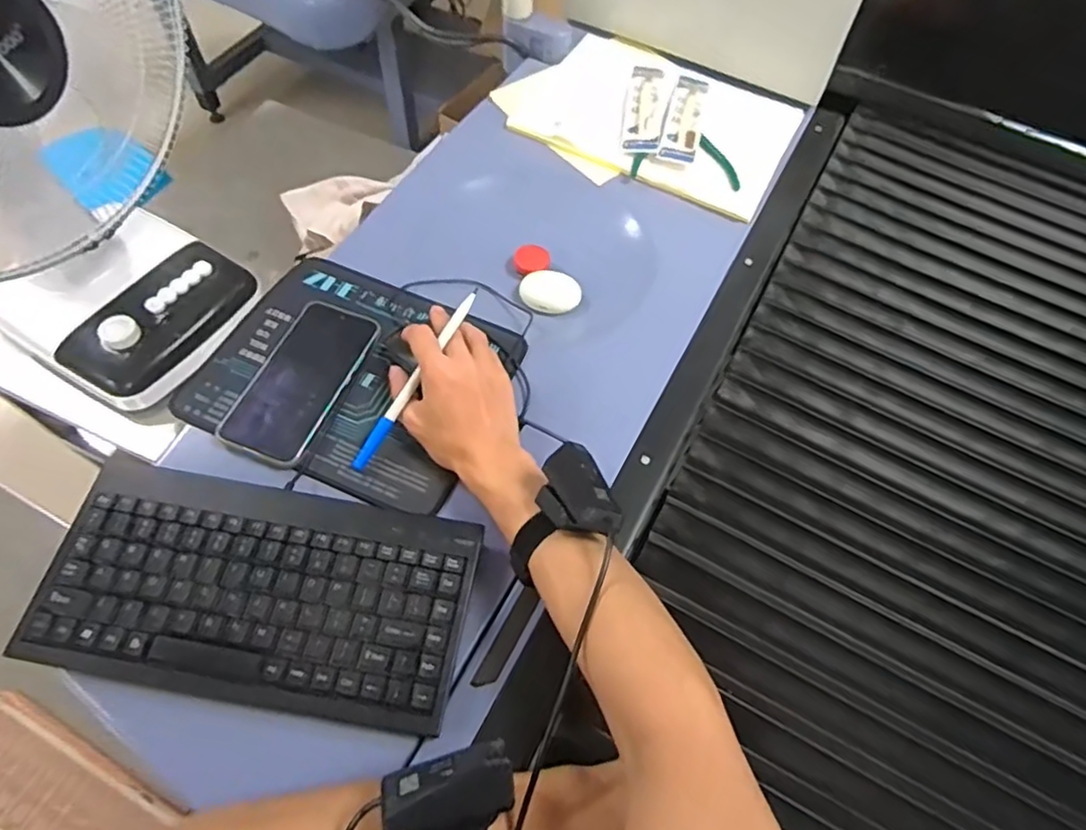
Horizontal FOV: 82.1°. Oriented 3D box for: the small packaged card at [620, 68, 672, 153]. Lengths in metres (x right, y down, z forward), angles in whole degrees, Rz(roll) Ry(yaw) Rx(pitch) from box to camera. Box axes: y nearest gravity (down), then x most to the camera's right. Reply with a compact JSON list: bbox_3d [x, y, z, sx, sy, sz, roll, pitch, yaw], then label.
[{"bbox_3d":[0.131,-0.388,0.784,0.048,0.014,0.185,11,60,2],"label":"small packaged card"}]

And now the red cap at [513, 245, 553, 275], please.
[{"bbox_3d":[-0.013,-0.171,0.681,0.040,0.007,0.034,-17,63,-13],"label":"red cap"}]

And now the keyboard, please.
[{"bbox_3d":[-0.201,0.124,0.450,0.290,0.024,0.147,10,60,2],"label":"keyboard"}]

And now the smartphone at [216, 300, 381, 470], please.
[{"bbox_3d":[-0.212,-0.032,0.552,0.076,0.017,0.161,19,61,8],"label":"smartphone"}]

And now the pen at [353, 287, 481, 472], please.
[{"bbox_3d":[-0.106,-0.030,0.518,0.012,0.007,0.178,32,87,15],"label":"pen"}]

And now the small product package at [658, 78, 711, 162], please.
[{"bbox_3d":[0.176,-0.368,0.769,0.044,0.010,0.169,15,60,5],"label":"small product package"}]

